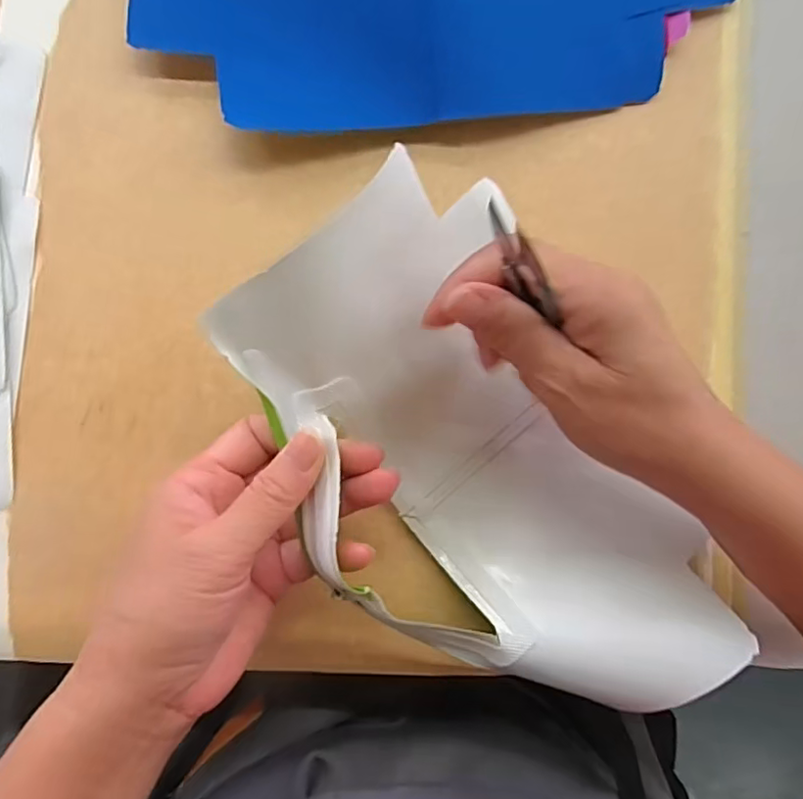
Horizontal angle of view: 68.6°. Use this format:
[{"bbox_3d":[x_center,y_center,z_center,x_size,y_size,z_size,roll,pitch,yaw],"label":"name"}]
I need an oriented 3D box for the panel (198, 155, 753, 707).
[{"bbox_3d":[0.038,0.032,0.269,0.155,0.071,0.249,-41,100,-3],"label":"panel"}]

